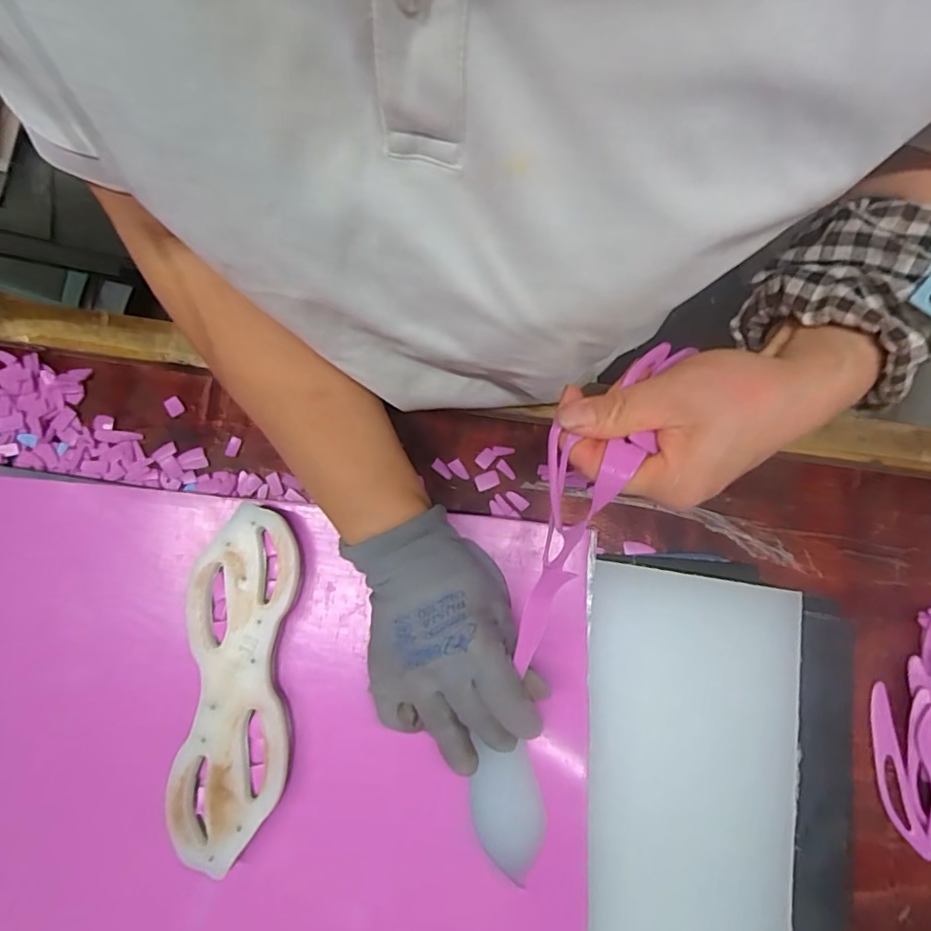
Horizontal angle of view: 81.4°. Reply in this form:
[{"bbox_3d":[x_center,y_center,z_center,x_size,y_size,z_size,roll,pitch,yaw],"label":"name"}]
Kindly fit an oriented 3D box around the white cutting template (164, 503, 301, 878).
[{"bbox_3d":[-0.135,0.126,0.329,0.062,0.025,0.195,0,76,1],"label":"white cutting template"}]

